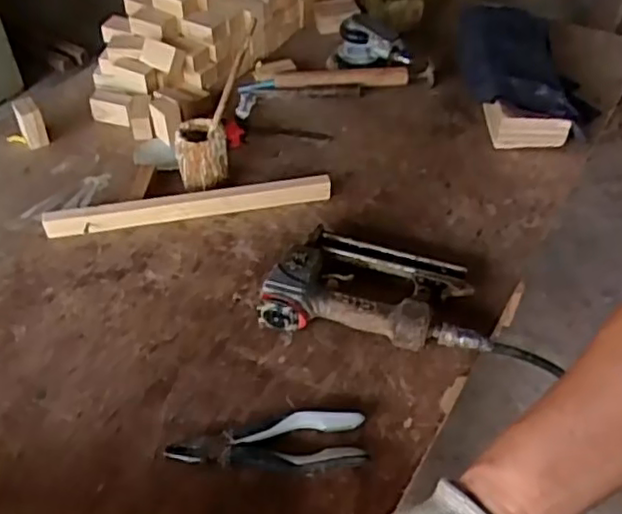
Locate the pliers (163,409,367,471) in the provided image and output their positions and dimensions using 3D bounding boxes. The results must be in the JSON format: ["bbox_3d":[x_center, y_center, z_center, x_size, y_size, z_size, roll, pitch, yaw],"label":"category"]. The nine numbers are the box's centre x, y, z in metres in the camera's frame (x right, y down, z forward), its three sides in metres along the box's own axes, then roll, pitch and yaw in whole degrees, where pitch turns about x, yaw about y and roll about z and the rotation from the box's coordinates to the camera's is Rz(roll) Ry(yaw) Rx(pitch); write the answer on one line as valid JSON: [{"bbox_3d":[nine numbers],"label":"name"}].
[{"bbox_3d":[-0.043,0.186,0.647,0.194,0.021,0.062,1,47,-1],"label":"pliers"}]

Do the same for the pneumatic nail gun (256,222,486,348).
[{"bbox_3d":[0.079,0.039,0.769,0.256,0.058,0.151,9,48,6],"label":"pneumatic nail gun"}]

